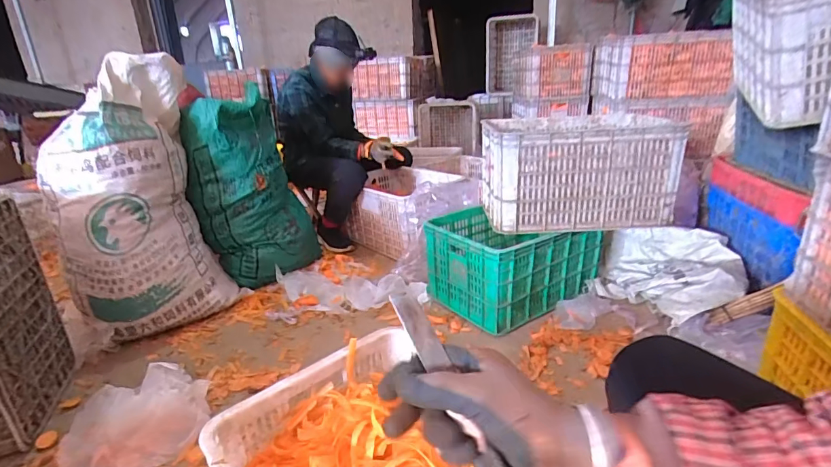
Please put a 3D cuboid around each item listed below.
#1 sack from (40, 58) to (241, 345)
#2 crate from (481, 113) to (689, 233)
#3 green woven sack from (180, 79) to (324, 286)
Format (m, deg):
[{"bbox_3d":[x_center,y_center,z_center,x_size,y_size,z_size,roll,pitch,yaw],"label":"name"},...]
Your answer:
[{"bbox_3d":[-0.797,-0.099,1.224,0.387,0.723,0.222,-17,25,-34],"label":"sack"},{"bbox_3d":[0.462,-0.183,1.309,0.482,0.290,0.325,-2,20,2],"label":"crate"},{"bbox_3d":[-0.559,-0.152,1.510,0.271,0.590,0.342,4,21,18],"label":"green woven sack"}]

